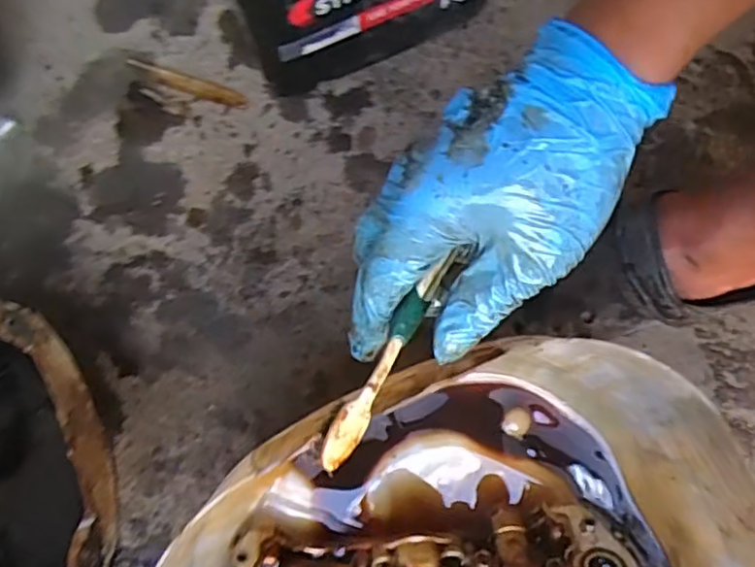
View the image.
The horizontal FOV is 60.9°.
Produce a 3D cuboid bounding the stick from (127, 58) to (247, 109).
[{"bbox_3d":[-0.163,-0.170,0.546,0.106,0.004,0.017,19,78,5],"label":"stick"}]

